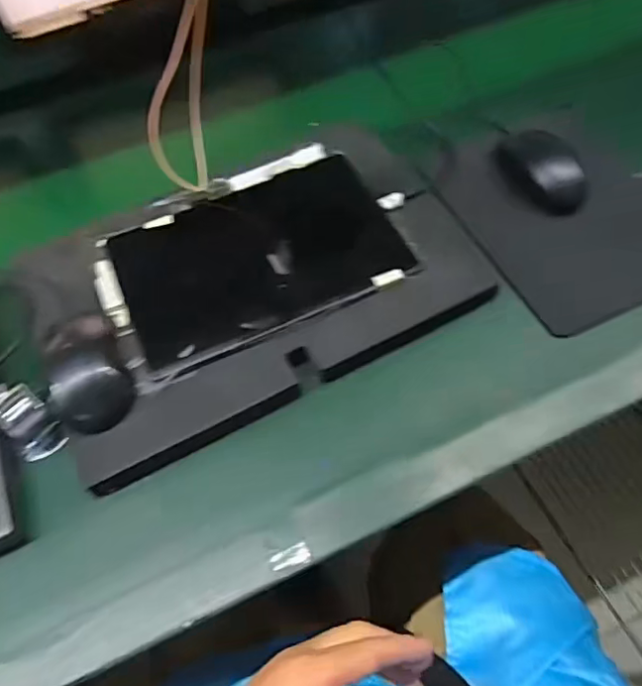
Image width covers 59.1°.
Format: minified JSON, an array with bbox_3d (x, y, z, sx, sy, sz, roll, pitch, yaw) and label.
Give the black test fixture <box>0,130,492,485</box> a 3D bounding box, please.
[{"bbox_3d":[-0.060,-0.061,0.532,0.384,0.039,0.257,-27,60,-12],"label":"black test fixture"}]

